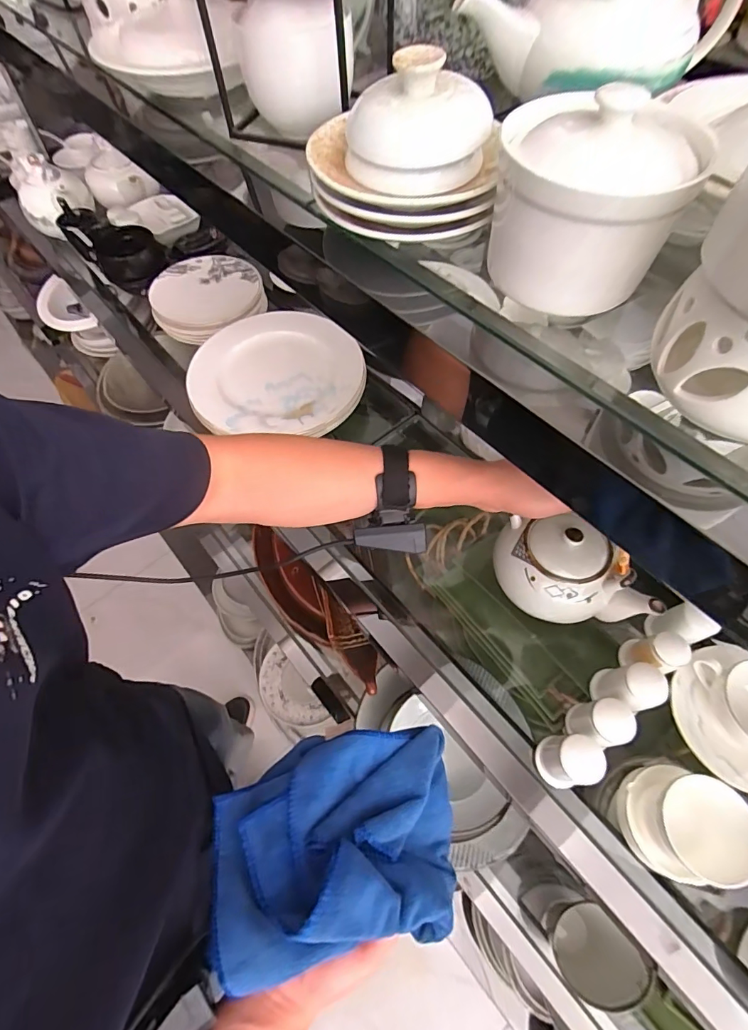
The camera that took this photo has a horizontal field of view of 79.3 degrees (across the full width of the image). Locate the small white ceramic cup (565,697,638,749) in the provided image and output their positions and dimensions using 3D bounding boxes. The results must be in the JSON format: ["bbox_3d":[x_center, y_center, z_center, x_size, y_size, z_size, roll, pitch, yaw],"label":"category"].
[{"bbox_3d":[0.226,0.210,0.454,0.042,0.074,0.041,-11,61,-5],"label":"small white ceramic cup"}]

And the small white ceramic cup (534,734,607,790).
[{"bbox_3d":[0.190,0.239,0.438,0.044,0.061,0.044,-3,61,0],"label":"small white ceramic cup"}]

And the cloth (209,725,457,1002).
[{"bbox_3d":[-0.035,0.270,0.380,0.210,0.086,0.144,-11,61,-5],"label":"cloth"}]

